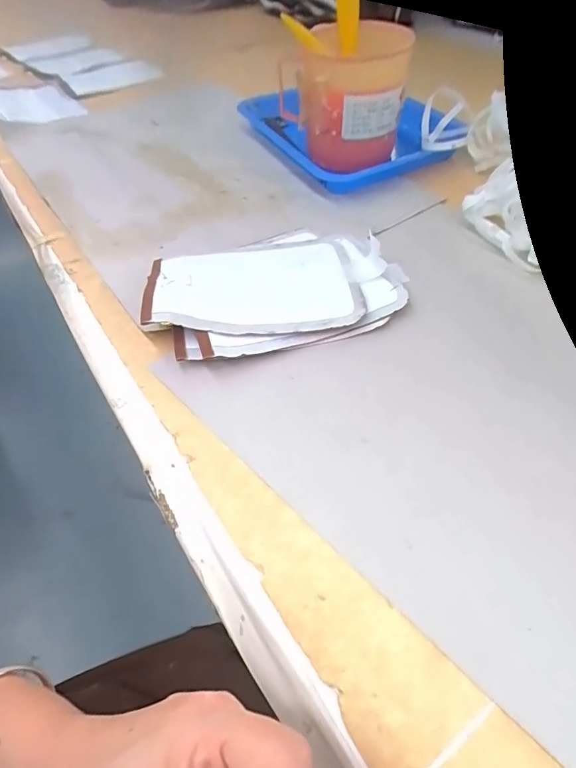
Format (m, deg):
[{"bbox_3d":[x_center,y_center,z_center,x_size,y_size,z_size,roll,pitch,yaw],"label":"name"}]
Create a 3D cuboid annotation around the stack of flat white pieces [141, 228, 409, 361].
[{"bbox_3d":[-0.015,-0.094,0.394,0.214,0.031,0.151,-14,53,-7],"label":"stack of flat white pieces"}]

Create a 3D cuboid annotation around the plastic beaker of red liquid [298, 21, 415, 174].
[{"bbox_3d":[0.070,-0.337,0.523,0.126,0.121,0.112,6,53,8],"label":"plastic beaker of red liquid"}]

